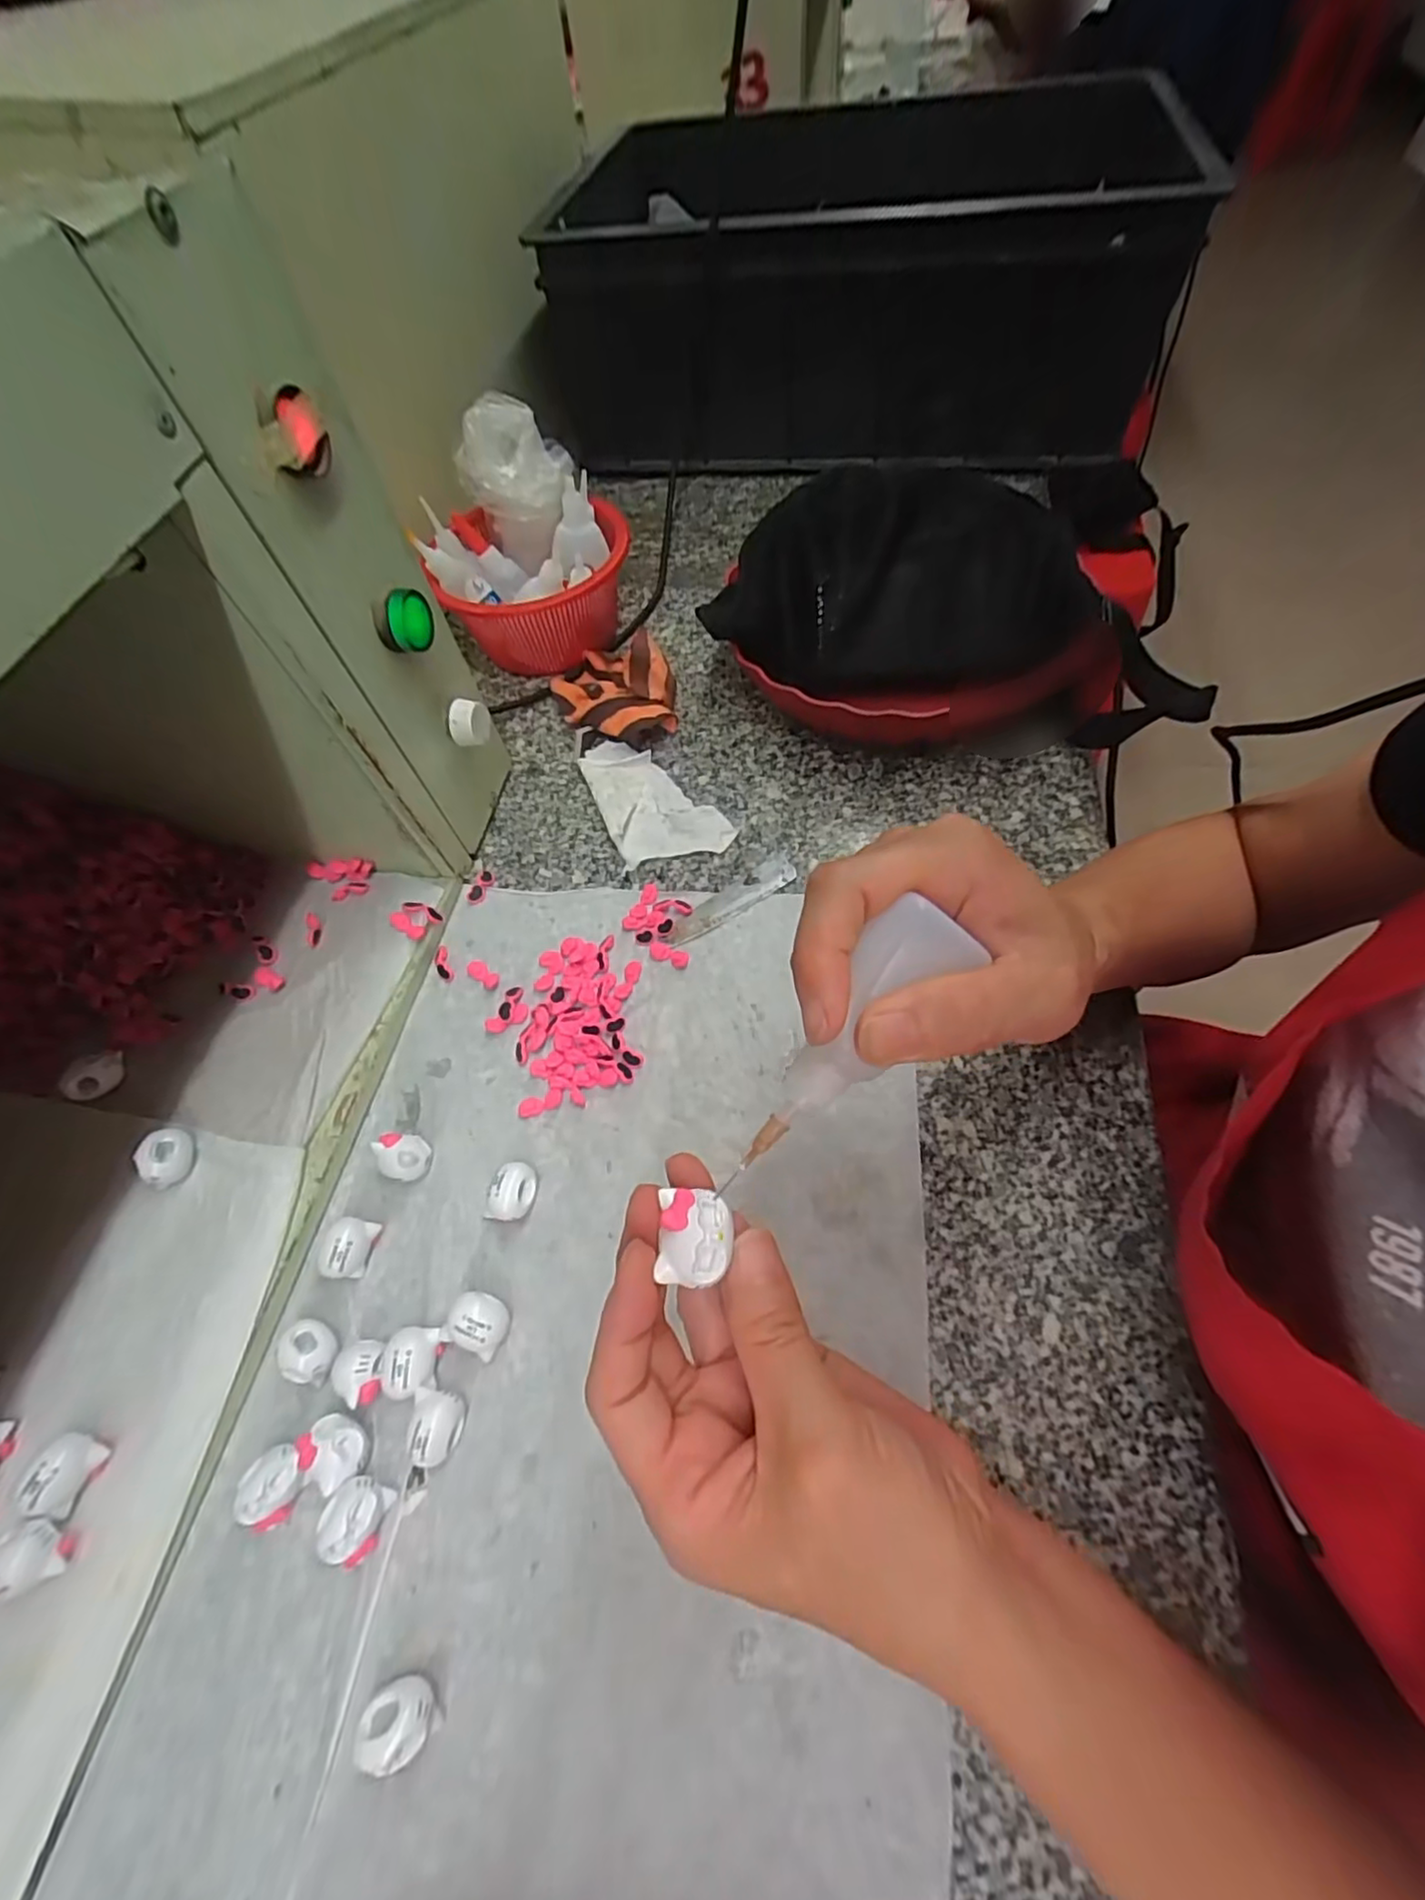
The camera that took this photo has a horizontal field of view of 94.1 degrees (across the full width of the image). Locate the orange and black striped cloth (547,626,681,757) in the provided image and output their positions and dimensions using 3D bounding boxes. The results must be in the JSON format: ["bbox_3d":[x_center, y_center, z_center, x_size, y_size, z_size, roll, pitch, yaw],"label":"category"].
[{"bbox_3d":[-0.071,-0.194,0.477,0.084,0.045,0.109,-21,61,-9],"label":"orange and black striped cloth"}]

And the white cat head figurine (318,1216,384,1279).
[{"bbox_3d":[-0.168,0.139,0.308,0.018,0.021,0.025,8,61,8],"label":"white cat head figurine"}]

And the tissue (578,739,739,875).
[{"bbox_3d":[-0.041,-0.105,0.442,0.072,0.012,0.116,-20,61,-8],"label":"tissue"}]

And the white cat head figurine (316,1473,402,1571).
[{"bbox_3d":[-0.138,0.221,0.258,0.022,0.020,0.024,-2,60,3],"label":"white cat head figurine"}]

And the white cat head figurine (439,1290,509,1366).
[{"bbox_3d":[-0.101,0.162,0.288,0.024,0.018,0.024,-2,60,3],"label":"white cat head figurine"}]

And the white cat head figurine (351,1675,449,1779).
[{"bbox_3d":[-0.108,0.265,0.229,0.023,0.019,0.019,-20,61,-8],"label":"white cat head figurine"}]

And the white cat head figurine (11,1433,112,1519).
[{"bbox_3d":[-0.253,0.203,0.256,0.018,0.017,0.024,21,63,15],"label":"white cat head figurine"}]

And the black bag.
[{"bbox_3d":[0.149,-0.215,0.433,0.281,0.109,0.147,-3,60,4],"label":"black bag"}]

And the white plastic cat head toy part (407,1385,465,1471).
[{"bbox_3d":[-0.110,0.193,0.271,0.021,0.020,0.026,-5,60,1],"label":"white plastic cat head toy part"}]

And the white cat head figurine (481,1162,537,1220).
[{"bbox_3d":[-0.093,0.114,0.314,0.019,0.020,0.025,0,60,4],"label":"white cat head figurine"}]

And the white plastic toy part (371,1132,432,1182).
[{"bbox_3d":[-0.152,0.101,0.326,0.026,0.018,0.021,20,63,15],"label":"white plastic toy part"}]

